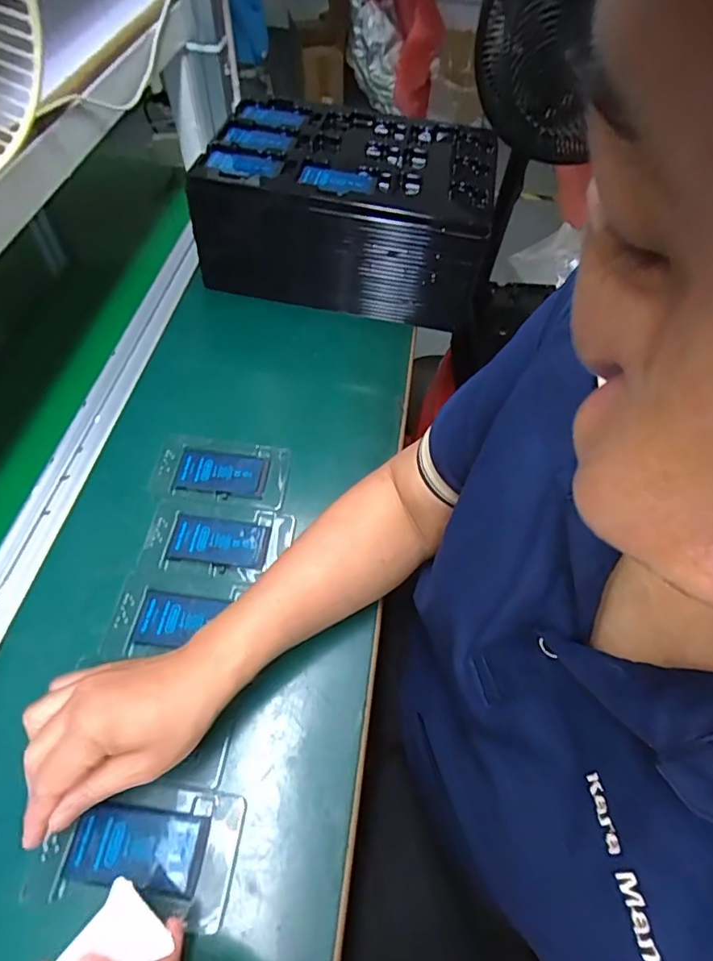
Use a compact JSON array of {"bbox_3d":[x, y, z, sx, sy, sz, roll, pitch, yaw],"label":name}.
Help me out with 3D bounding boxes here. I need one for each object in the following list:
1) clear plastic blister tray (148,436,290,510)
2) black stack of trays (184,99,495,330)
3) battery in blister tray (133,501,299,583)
[{"bbox_3d":[-0.134,-0.010,0.504,0.127,0.006,0.071,4,57,-1],"label":"clear plastic blister tray"},{"bbox_3d":[-0.007,-0.343,0.659,0.327,0.142,0.223,12,58,4],"label":"black stack of trays"},{"bbox_3d":[-0.126,0.054,0.466,0.126,0.008,0.069,5,57,0],"label":"battery in blister tray"}]

